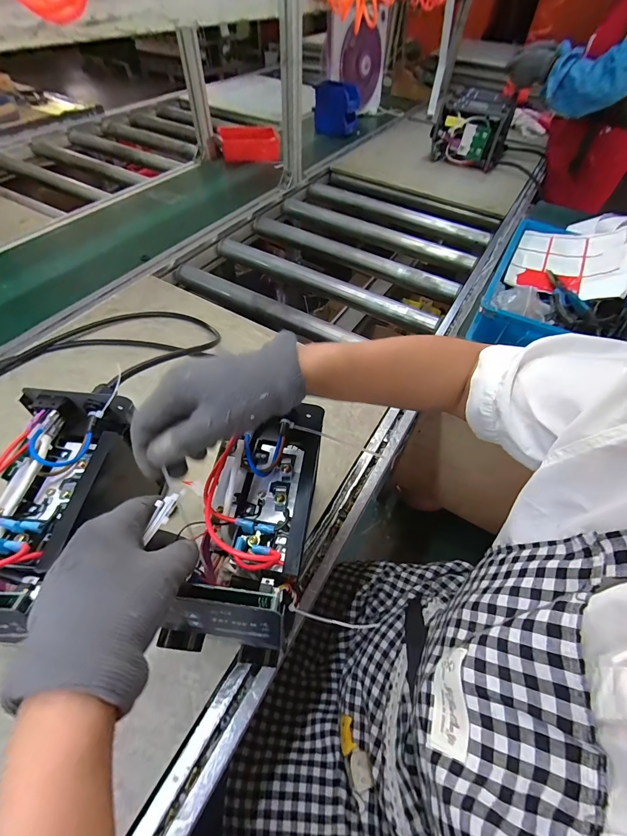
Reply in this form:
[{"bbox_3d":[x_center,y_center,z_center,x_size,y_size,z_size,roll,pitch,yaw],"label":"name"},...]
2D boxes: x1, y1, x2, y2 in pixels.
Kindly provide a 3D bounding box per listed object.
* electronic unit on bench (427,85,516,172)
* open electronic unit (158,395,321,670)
[{"bbox_3d":[0.557,-1.019,1.202,0.237,0.177,0.186,18,55,9],"label":"electronic unit on bench"},{"bbox_3d":[-0.050,0.078,0.308,0.095,0.073,0.225,12,55,5],"label":"open electronic unit"}]

